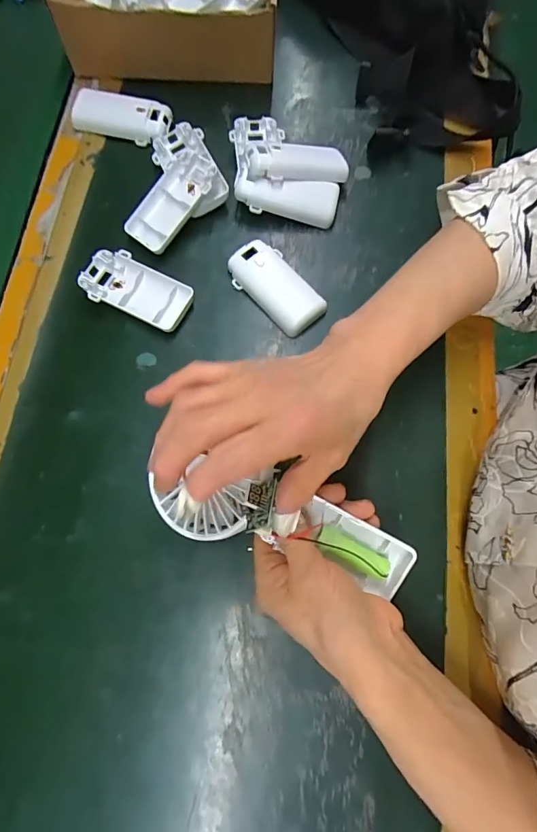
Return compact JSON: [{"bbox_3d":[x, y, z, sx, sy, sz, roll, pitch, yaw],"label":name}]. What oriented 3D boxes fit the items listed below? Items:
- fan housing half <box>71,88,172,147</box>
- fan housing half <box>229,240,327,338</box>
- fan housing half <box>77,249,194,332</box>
[{"bbox_3d":[-0.145,-0.297,0.408,0.095,0.014,0.043,14,75,3],"label":"fan housing half"},{"bbox_3d":[0.006,-0.114,0.363,0.050,0.014,0.093,-34,78,-10],"label":"fan housing half"},{"bbox_3d":[-0.114,-0.109,0.359,0.096,0.014,0.049,25,76,6],"label":"fan housing half"}]

